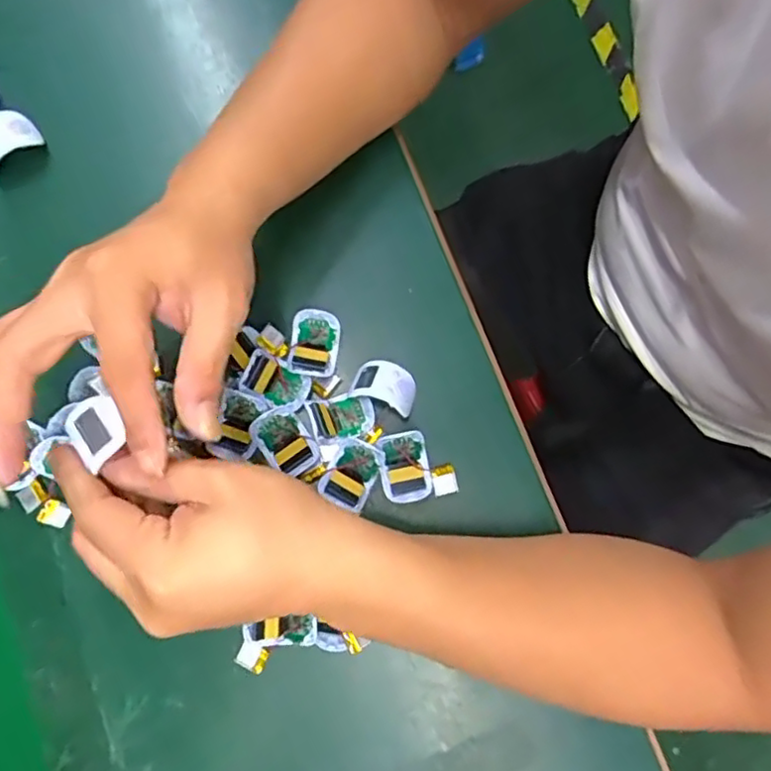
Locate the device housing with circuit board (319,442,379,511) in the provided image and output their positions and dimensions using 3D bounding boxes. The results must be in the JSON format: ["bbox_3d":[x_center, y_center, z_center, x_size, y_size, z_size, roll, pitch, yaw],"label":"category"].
[{"bbox_3d":[-0.020,0.055,0.388,0.030,0.007,0.036,36,81,5],"label":"device housing with circuit board"}]

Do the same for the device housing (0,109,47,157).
[{"bbox_3d":[-0.256,-0.167,0.428,0.042,0.014,0.029,-29,81,-6],"label":"device housing"}]

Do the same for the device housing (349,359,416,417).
[{"bbox_3d":[0.001,-0.001,0.405,0.040,0.032,0.030,23,80,3],"label":"device housing"}]

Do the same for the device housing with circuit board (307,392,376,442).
[{"bbox_3d":[-0.027,0.018,0.392,0.039,0.012,0.028,-12,80,-3],"label":"device housing with circuit board"}]

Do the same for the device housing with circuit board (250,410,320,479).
[{"bbox_3d":[-0.061,0.035,0.392,0.029,0.007,0.042,-33,82,-7],"label":"device housing with circuit board"}]

